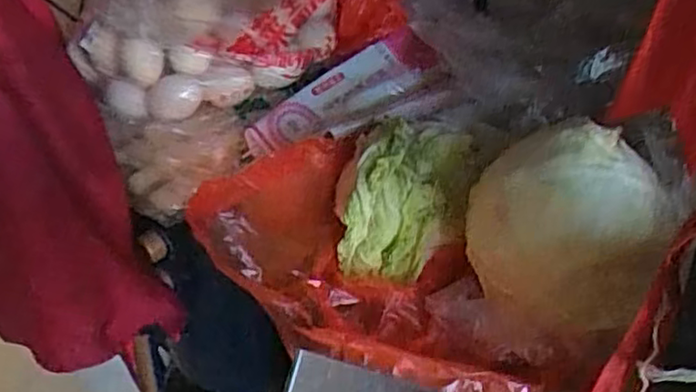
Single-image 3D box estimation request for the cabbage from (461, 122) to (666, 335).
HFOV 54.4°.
[{"bbox_3d":[0.131,0.017,0.423,0.113,0.091,0.095,4,41,14],"label":"cabbage"}]

